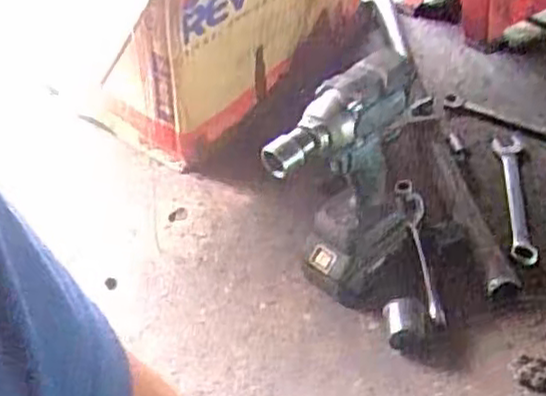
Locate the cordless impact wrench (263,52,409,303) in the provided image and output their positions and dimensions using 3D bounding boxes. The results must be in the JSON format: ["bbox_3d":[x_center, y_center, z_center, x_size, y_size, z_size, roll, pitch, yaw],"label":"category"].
[{"bbox_3d":[0.084,-0.006,0.812,0.183,0.254,0.072,-29,46,-22],"label":"cordless impact wrench"}]

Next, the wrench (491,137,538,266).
[{"bbox_3d":[0.304,-0.002,0.950,0.036,0.010,0.233,1,42,10],"label":"wrench"}]

